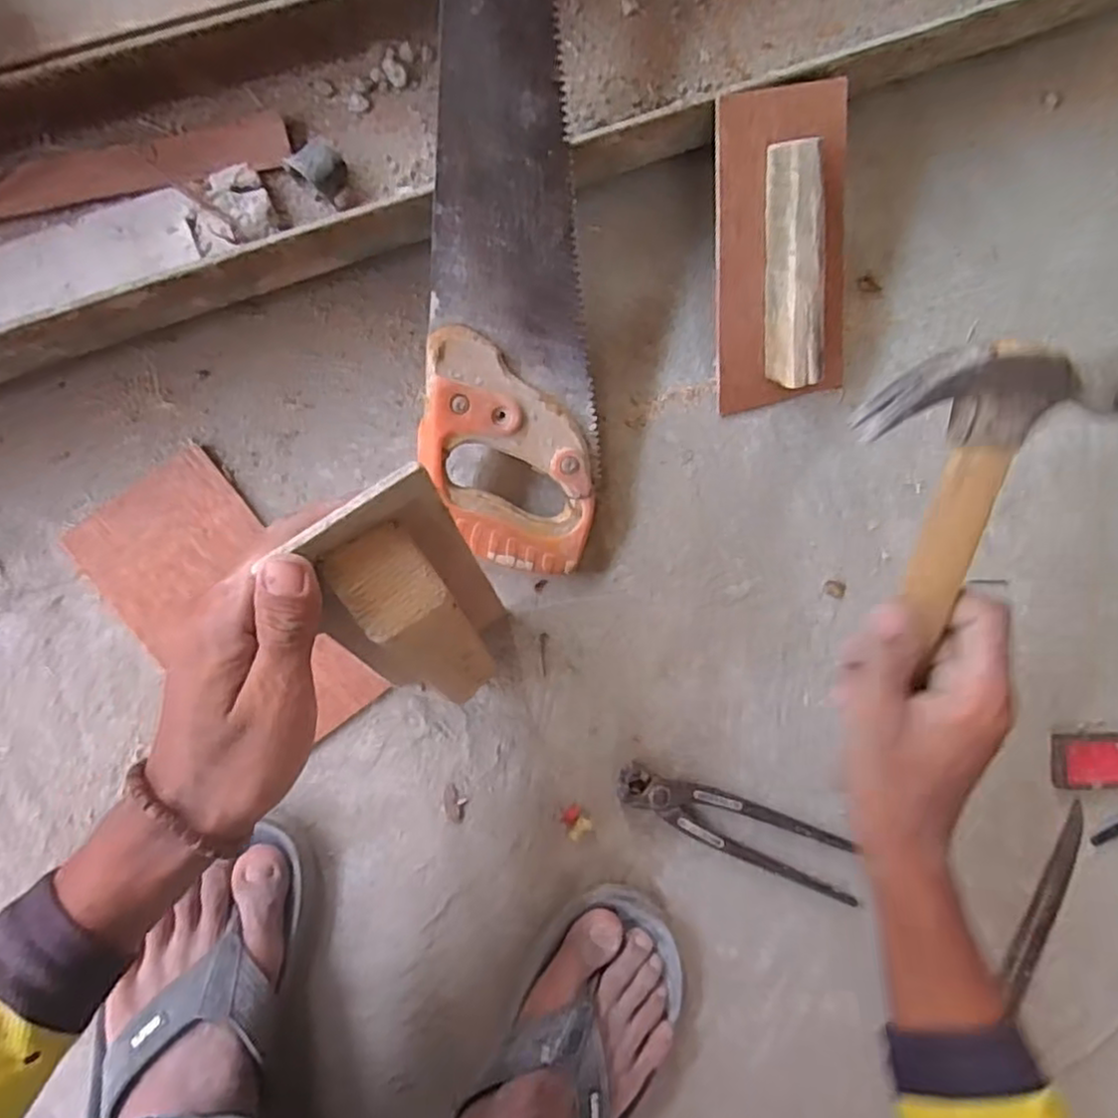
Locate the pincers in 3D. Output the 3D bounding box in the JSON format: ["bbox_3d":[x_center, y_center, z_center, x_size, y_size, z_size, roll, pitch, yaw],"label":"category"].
[{"bbox_3d":[0.126,0.189,0.494,0.189,0.018,0.041,24,85,-7],"label":"pincers"}]

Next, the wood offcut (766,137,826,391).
[{"bbox_3d":[0.148,-0.181,0.440,0.025,0.034,0.139,-14,117,-9],"label":"wood offcut"}]

